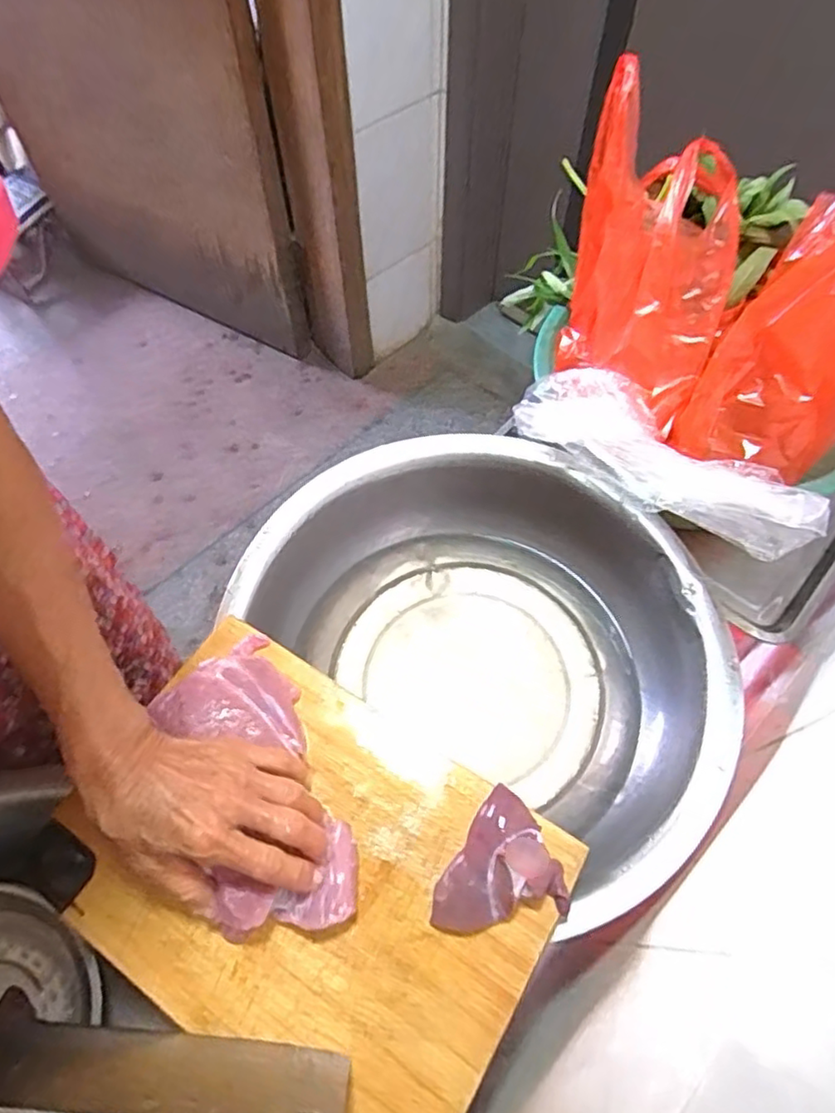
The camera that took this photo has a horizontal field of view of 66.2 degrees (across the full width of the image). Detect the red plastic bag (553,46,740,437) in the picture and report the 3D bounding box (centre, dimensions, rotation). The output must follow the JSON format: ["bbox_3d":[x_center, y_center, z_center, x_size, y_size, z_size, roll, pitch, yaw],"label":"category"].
[{"bbox_3d":[0.216,-0.271,0.594,0.148,0.189,0.210,14,61,8],"label":"red plastic bag"}]

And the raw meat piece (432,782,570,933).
[{"bbox_3d":[0.060,0.210,0.415,0.074,0.023,0.091,30,64,16],"label":"raw meat piece"}]

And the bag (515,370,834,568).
[{"bbox_3d":[0.217,-0.086,0.582,0.286,0.051,0.091,33,65,18],"label":"bag"}]

